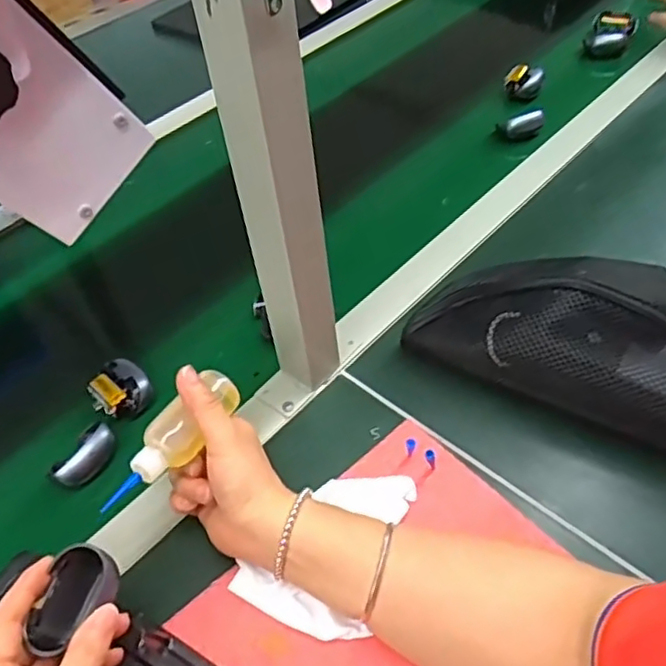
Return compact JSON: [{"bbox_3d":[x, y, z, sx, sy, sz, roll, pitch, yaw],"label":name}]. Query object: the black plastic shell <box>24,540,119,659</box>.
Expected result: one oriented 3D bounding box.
[{"bbox_3d":[-0.144,0.148,0.357,0.037,0.018,0.056,5,49,11],"label":"black plastic shell"}]

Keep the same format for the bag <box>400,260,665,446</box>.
[{"bbox_3d":[0.243,0.017,0.482,0.355,0.087,0.129,24,55,25],"label":"bag"}]

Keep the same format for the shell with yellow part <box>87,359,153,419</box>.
[{"bbox_3d":[-0.180,0.048,0.544,0.045,0.024,0.045,-33,53,-21],"label":"shell with yellow part"}]

